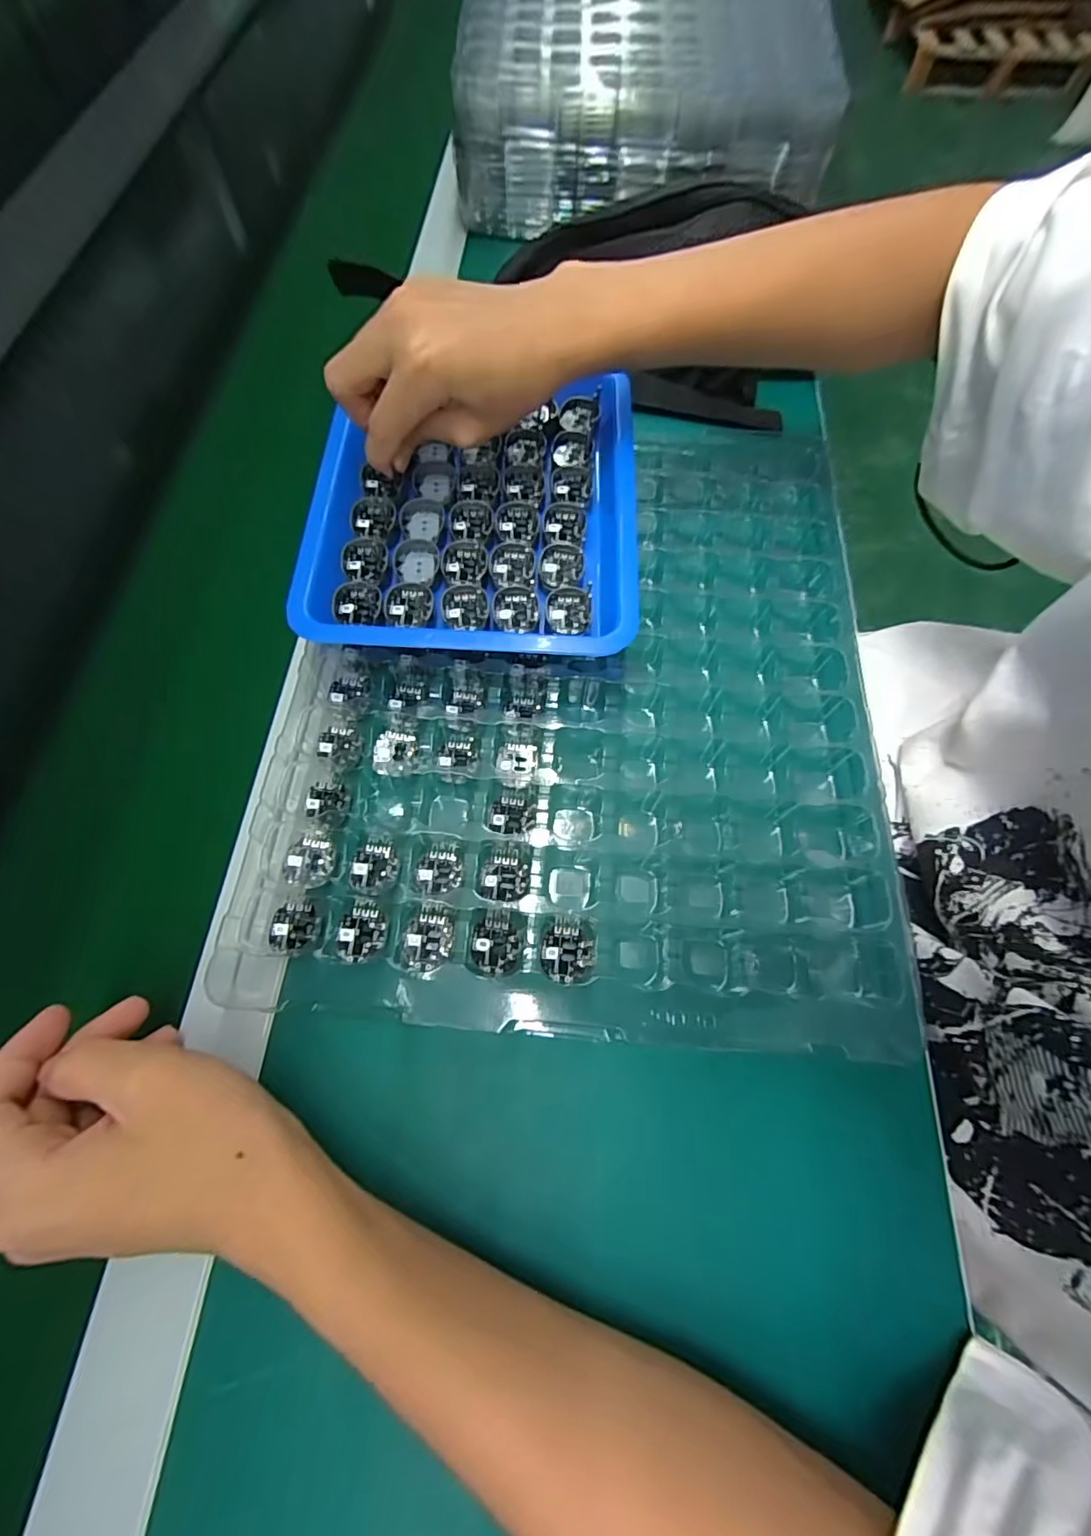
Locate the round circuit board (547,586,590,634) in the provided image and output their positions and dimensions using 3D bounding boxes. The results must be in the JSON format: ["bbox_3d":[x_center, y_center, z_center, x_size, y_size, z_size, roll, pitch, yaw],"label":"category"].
[{"bbox_3d":[0.012,-0.084,0.282,0.023,0.004,0.029,2,69,0],"label":"round circuit board"}]

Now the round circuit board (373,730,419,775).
[{"bbox_3d":[-0.080,-0.009,0.285,0.023,0.006,0.023,-1,71,0],"label":"round circuit board"}]

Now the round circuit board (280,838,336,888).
[{"bbox_3d":[-0.115,0.045,0.257,0.024,0.004,0.024,0,69,-1],"label":"round circuit board"}]

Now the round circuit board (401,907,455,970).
[{"bbox_3d":[-0.054,0.078,0.246,0.024,0.004,0.027,0,69,-1],"label":"round circuit board"}]

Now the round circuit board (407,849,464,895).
[{"bbox_3d":[-0.054,0.050,0.259,0.026,0.004,0.021,0,69,-1],"label":"round circuit board"}]

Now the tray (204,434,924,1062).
[{"bbox_3d":[0.015,-0.052,0.295,0.303,0.031,0.357,4,69,1],"label":"tray"}]

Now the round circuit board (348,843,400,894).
[{"bbox_3d":[-0.084,0.048,0.258,0.023,0.004,0.024,0,69,-1],"label":"round circuit board"}]

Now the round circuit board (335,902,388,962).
[{"bbox_3d":[-0.085,0.076,0.246,0.022,0.004,0.026,-1,69,-1],"label":"round circuit board"}]

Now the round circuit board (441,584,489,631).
[{"bbox_3d":[-0.043,-0.086,0.283,0.024,0.004,0.028,-5,69,-3],"label":"round circuit board"}]

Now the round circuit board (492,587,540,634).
[{"bbox_3d":[-0.016,-0.084,0.282,0.024,0.004,0.028,-2,69,-1],"label":"round circuit board"}]

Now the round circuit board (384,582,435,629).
[{"bbox_3d":[-0.072,-0.087,0.282,0.025,0.004,0.027,0,69,-1],"label":"round circuit board"}]

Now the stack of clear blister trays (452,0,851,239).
[{"bbox_3d":[0.080,-0.635,0.473,0.292,0.102,0.330,1,71,0],"label":"stack of clear blister trays"}]

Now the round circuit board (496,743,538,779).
[{"bbox_3d":[-0.015,-0.004,0.284,0.021,0.004,0.020,0,71,0],"label":"round circuit board"}]

